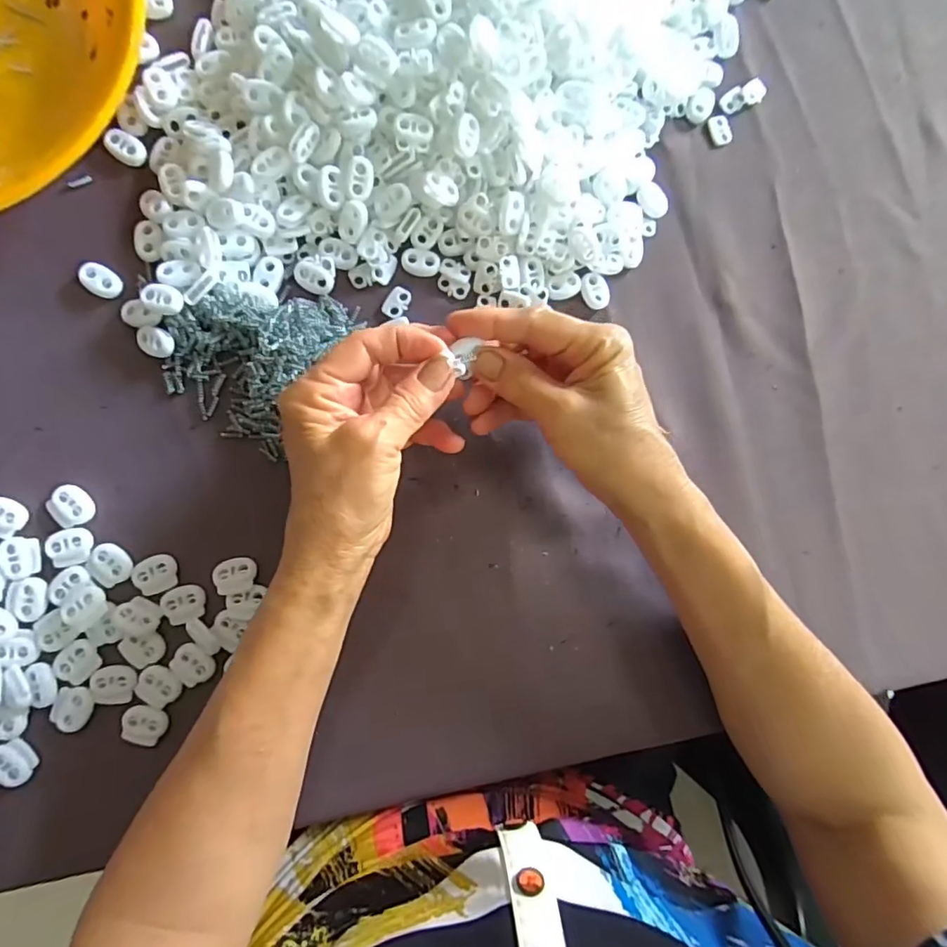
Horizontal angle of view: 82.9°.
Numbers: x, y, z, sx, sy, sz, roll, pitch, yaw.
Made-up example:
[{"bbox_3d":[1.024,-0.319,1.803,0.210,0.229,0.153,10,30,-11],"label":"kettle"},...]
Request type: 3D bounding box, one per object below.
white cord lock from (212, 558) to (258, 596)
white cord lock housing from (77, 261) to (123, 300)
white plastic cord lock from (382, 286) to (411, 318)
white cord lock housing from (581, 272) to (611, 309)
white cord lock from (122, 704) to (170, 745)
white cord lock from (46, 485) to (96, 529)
[{"bbox_3d":[-0.127,0.055,0.288,0.022,0.005,0.018,-14,88,-8],"label":"white cord lock"},{"bbox_3d":[-0.204,-0.105,0.293,0.021,0.005,0.016,41,82,-3],"label":"white cord lock housing"},{"bbox_3d":[-0.044,-0.100,0.311,0.013,0.004,0.019,29,83,-4],"label":"white plastic cord lock"},{"bbox_3d":[0.073,-0.110,0.325,0.016,0.007,0.022,-18,88,-8],"label":"white cord lock housing"},{"bbox_3d":[-0.171,0.130,0.277,0.021,0.004,0.019,17,84,-5],"label":"white cord lock"},{"bbox_3d":[-0.213,0.017,0.284,0.020,0.006,0.022,-44,92,-8],"label":"white cord lock"}]

